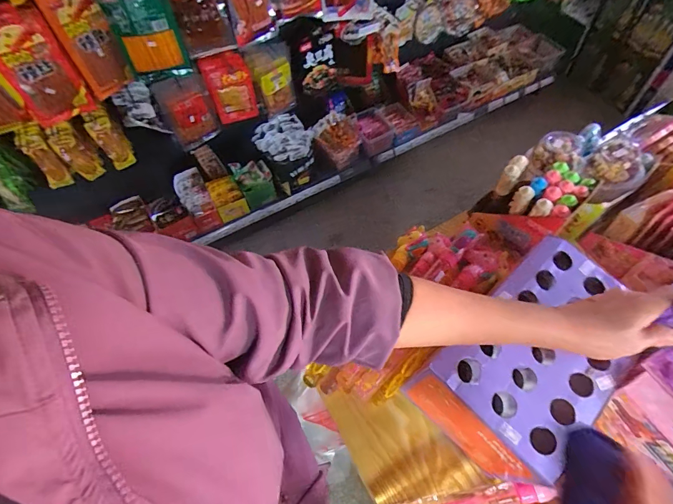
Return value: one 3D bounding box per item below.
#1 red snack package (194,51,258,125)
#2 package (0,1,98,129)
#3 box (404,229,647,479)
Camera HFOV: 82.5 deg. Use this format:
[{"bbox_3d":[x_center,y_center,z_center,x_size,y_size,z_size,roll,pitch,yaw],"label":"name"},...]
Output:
[{"bbox_3d":[-0.395,-0.610,1.434,0.161,0.271,0.029,-14,58,-5],"label":"red snack package"},{"bbox_3d":[-0.848,-0.520,1.090,0.176,0.309,0.061,-38,63,-18],"label":"package"},{"bbox_3d":[0.250,0.142,0.498,0.278,0.141,0.162,-37,63,-18],"label":"box"}]

